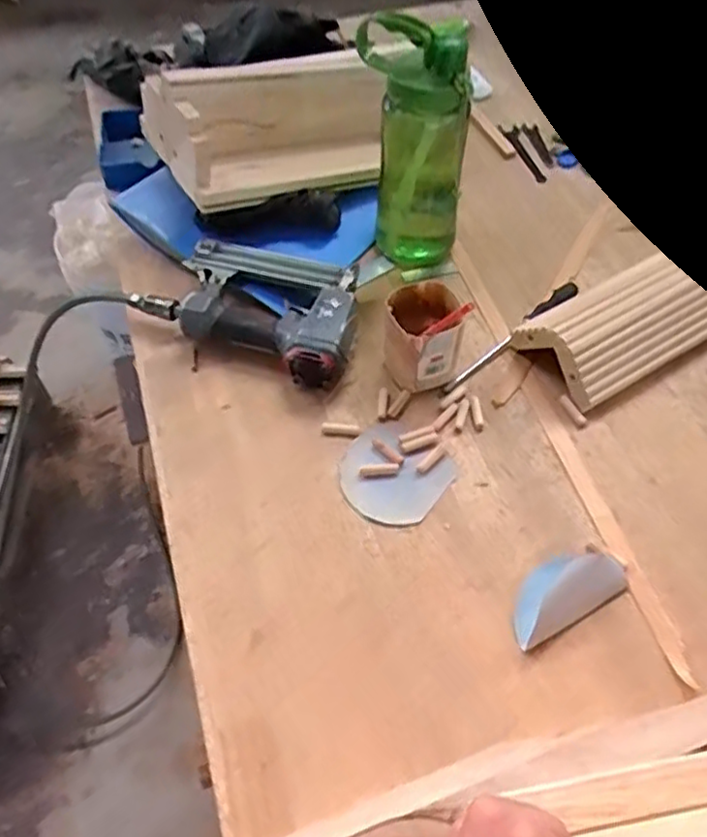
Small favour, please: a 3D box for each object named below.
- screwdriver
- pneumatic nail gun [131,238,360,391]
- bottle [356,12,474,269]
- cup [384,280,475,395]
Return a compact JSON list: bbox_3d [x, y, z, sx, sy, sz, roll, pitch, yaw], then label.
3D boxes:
[{"bbox_3d":[0.191,-0.103,0.810,0.239,0.022,0.022,-35,60,-21],"label":"screwdriver"},{"bbox_3d":[-0.105,-0.140,0.816,0.259,0.059,0.160,23,57,15],"label":"pneumatic nail gun"},{"bbox_3d":[0.076,-0.329,0.827,0.096,0.271,0.102,-17,56,-12],"label":"bottle"},{"bbox_3d":[0.075,-0.094,0.757,0.080,0.101,0.098,-10,55,-8],"label":"cup"}]

